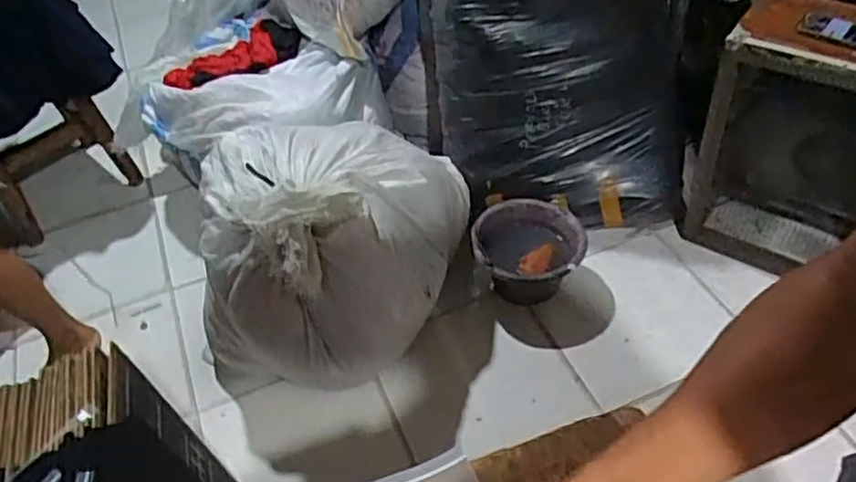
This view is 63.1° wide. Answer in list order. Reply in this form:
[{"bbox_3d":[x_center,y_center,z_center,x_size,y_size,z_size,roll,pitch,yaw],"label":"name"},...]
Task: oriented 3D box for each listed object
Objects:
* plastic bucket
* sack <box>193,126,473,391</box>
[{"bbox_3d":[0.247,0.035,1.693,0.262,0.147,0.244,-4,45,4],"label":"plastic bucket"},{"bbox_3d":[-0.219,-0.003,1.502,0.491,0.490,0.516,7,46,14],"label":"sack"}]

